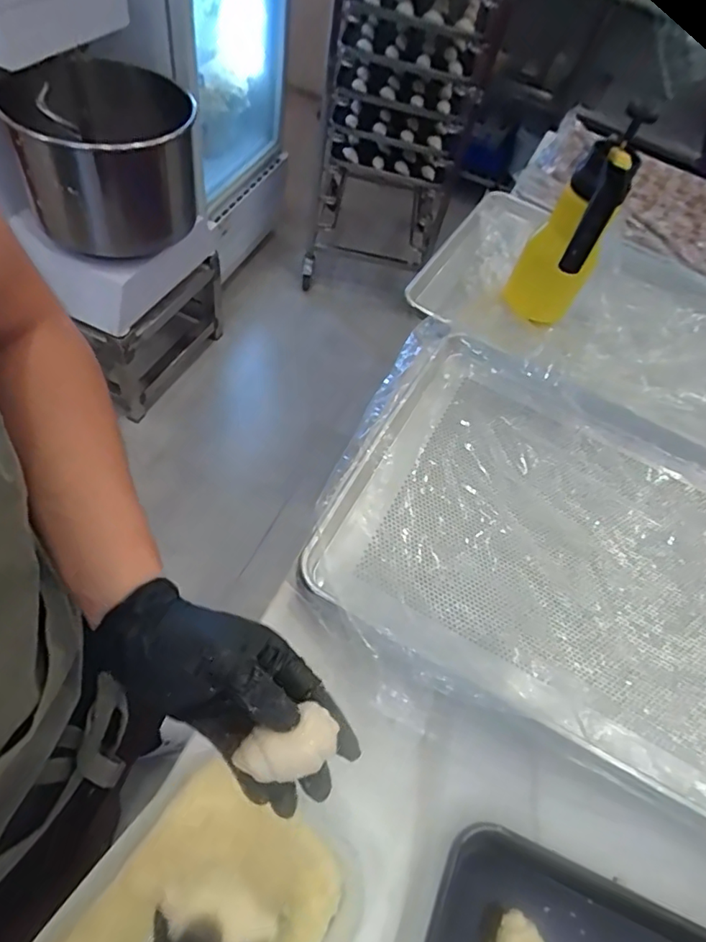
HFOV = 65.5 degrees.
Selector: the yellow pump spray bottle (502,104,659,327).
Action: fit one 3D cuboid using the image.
[{"bbox_3d":[0.276,-0.295,0.707,0.095,0.266,0.114,26,54,7],"label":"yellow pump spray bottle"}]

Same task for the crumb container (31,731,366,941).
[{"bbox_3d":[-0.106,0.302,0.331,0.159,0.073,0.211,34,61,16],"label":"crumb container"}]

